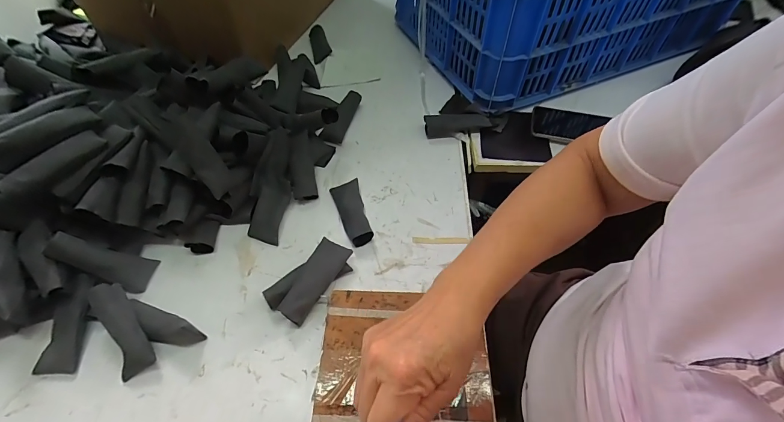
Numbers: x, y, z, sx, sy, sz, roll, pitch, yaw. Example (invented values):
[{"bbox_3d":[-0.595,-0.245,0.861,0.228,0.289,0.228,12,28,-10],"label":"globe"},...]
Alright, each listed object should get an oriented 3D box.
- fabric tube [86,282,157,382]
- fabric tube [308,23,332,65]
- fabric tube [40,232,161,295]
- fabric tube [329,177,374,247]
[{"bbox_3d":[-0.296,0.128,0.384,0.037,0.030,0.104,-30,85,-19],"label":"fabric tube"},{"bbox_3d":[-0.149,-0.344,0.727,0.037,0.034,0.096,-12,55,-8],"label":"fabric tube"},{"bbox_3d":[-0.341,0.059,0.416,0.017,0.105,0.041,-25,44,36],"label":"fabric tube"},{"bbox_3d":[-0.057,0.000,0.484,0.039,0.023,0.105,-13,55,-9],"label":"fabric tube"}]

